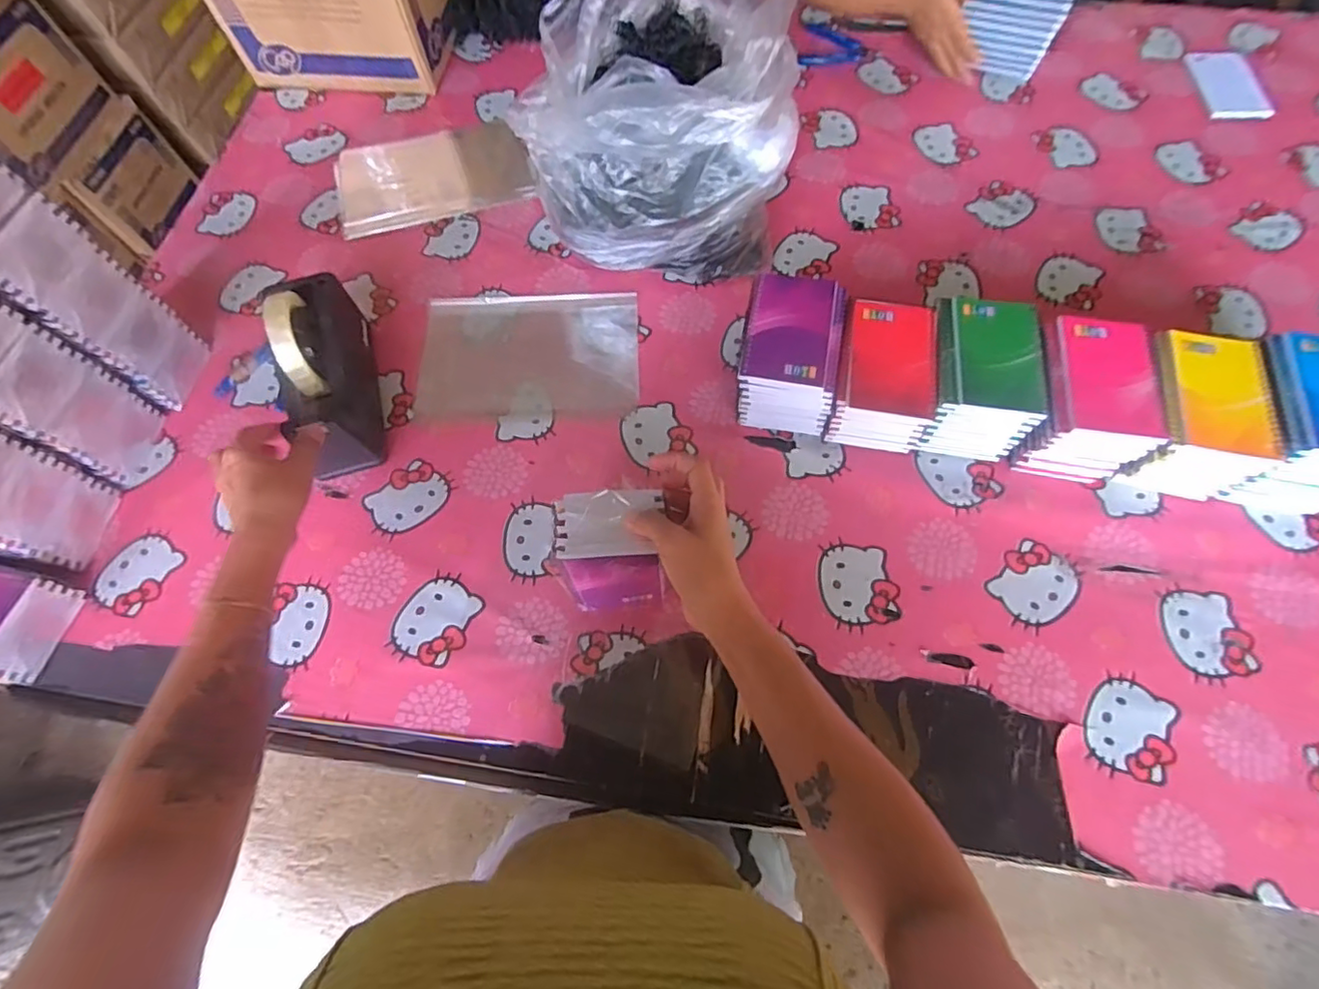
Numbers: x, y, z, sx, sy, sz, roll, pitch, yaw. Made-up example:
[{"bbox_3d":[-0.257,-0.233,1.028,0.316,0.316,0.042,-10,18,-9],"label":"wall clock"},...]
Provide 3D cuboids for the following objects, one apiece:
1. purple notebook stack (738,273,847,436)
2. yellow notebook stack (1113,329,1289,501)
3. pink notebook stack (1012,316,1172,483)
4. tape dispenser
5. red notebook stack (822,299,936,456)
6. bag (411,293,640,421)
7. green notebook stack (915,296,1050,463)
[{"bbox_3d":[0.134,-0.143,0.633,0.096,0.100,0.131,8,67,5],"label":"purple notebook stack"},{"bbox_3d":[0.513,-0.073,0.588,0.101,0.097,0.129,14,67,8],"label":"yellow notebook stack"},{"bbox_3d":[0.417,-0.093,0.602,0.099,0.096,0.133,10,67,6],"label":"pink notebook stack"},{"bbox_3d":[-0.353,-0.135,0.627,0.066,0.129,0.207,-13,67,-4],"label":"tape dispenser"},{"bbox_3d":[0.226,-0.118,0.622,0.093,0.092,0.131,7,66,5],"label":"red notebook stack"},{"bbox_3d":[-0.152,-0.167,0.703,0.252,0.004,0.167,-2,67,0],"label":"bag"},{"bbox_3d":[0.322,-0.115,0.618,0.098,0.093,0.135,8,66,5],"label":"green notebook stack"}]

